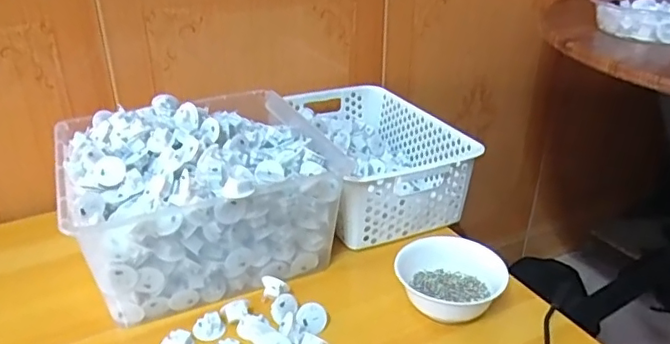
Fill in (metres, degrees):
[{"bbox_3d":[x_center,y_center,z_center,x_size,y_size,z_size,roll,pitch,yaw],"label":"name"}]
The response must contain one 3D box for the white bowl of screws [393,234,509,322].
[{"bbox_3d":[0.126,0.124,0.615,0.118,0.054,0.104,5,29,9],"label":"white bowl of screws"}]

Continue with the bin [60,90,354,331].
[{"bbox_3d":[-0.169,0.019,0.692,0.296,0.160,0.278,-13,31,-22],"label":"bin"}]

